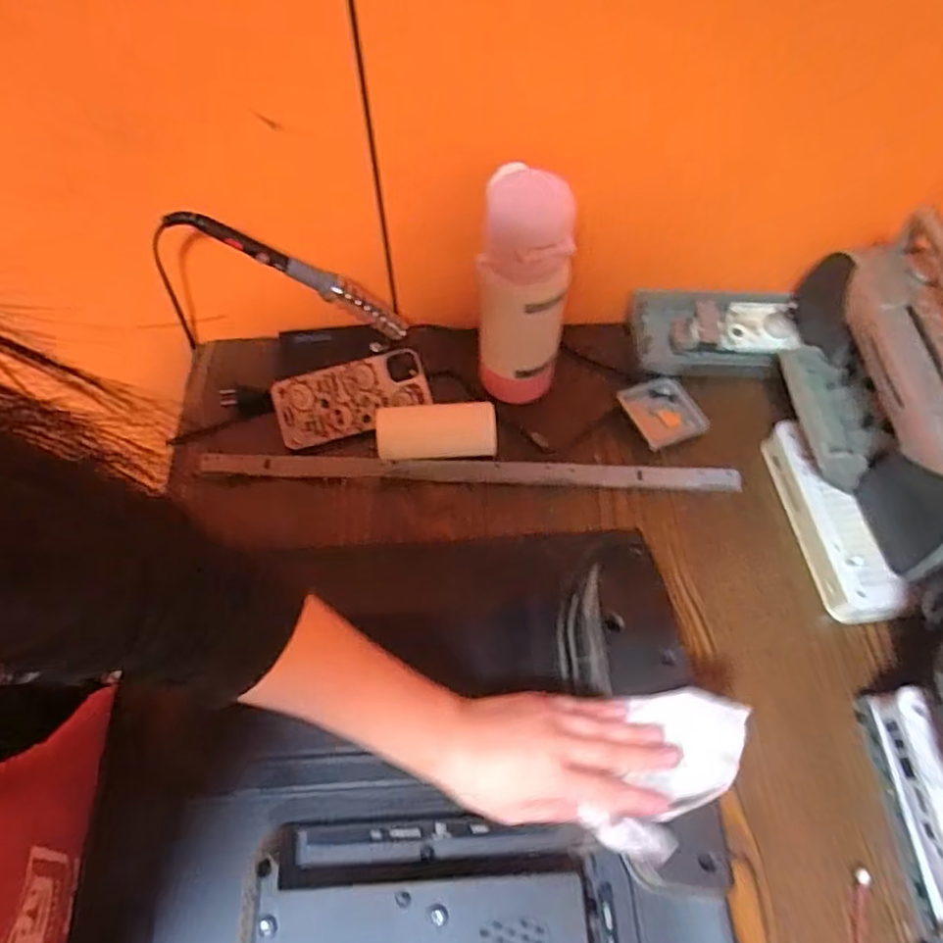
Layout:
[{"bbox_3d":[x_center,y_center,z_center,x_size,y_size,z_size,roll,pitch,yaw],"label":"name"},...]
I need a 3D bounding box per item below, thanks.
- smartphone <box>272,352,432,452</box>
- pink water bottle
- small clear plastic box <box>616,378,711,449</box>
[{"bbox_3d":[-0.115,-0.070,0.622,0.146,0.010,0.070,-16,84,-5],"label":"smartphone"},{"bbox_3d":[0.044,-0.142,0.546,0.074,0.226,0.065,7,61,3],"label":"pink water bottle"},{"bbox_3d":[0.185,-0.057,0.618,0.070,0.008,0.066,-19,74,-17],"label":"small clear plastic box"}]

